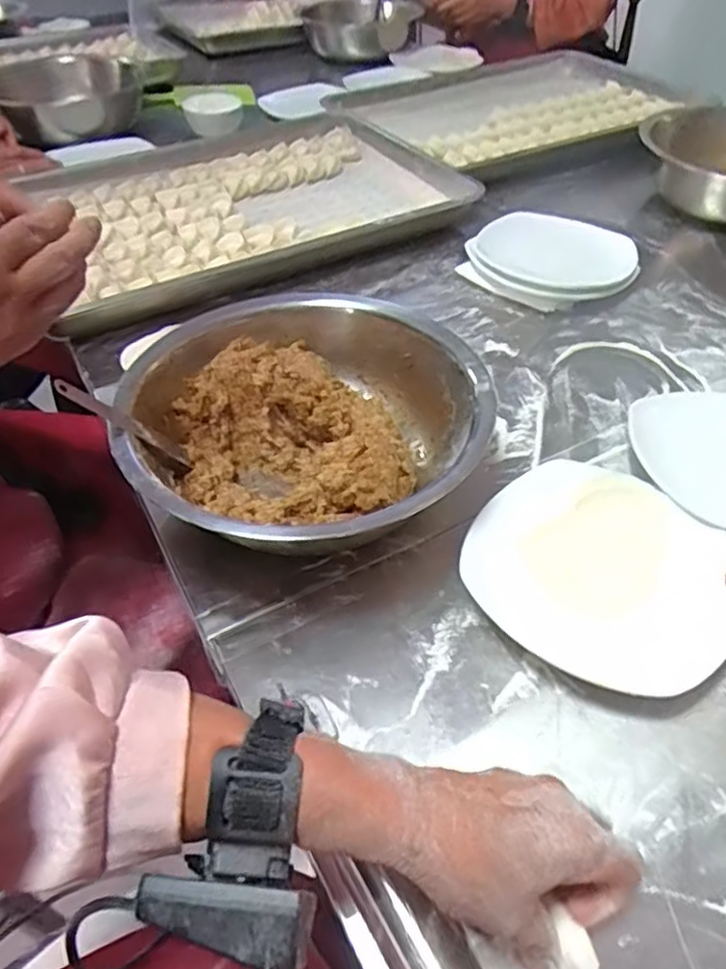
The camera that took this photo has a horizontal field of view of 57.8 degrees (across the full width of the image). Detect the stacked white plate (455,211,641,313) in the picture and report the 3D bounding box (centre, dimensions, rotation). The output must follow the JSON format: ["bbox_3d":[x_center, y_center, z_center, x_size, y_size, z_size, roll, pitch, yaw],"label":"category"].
[{"bbox_3d":[0.221,-0.265,0.784,0.187,0.044,0.132,22,50,19],"label":"stacked white plate"}]

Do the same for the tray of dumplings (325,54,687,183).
[{"bbox_3d":[0.309,-0.682,1.177,0.701,0.035,0.402,-26,52,-23],"label":"tray of dumplings"}]

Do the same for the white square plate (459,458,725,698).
[{"bbox_3d":[0.173,0.061,0.475,0.177,0.030,0.165,31,54,26],"label":"white square plate"}]

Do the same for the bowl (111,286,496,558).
[{"bbox_3d":[-0.048,-0.046,0.539,0.270,0.087,0.282,0,47,0],"label":"bowl"}]

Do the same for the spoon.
[{"bbox_3d":[-0.176,-0.043,0.490,0.012,0.123,0.026,-36,49,12],"label":"spoon"}]

